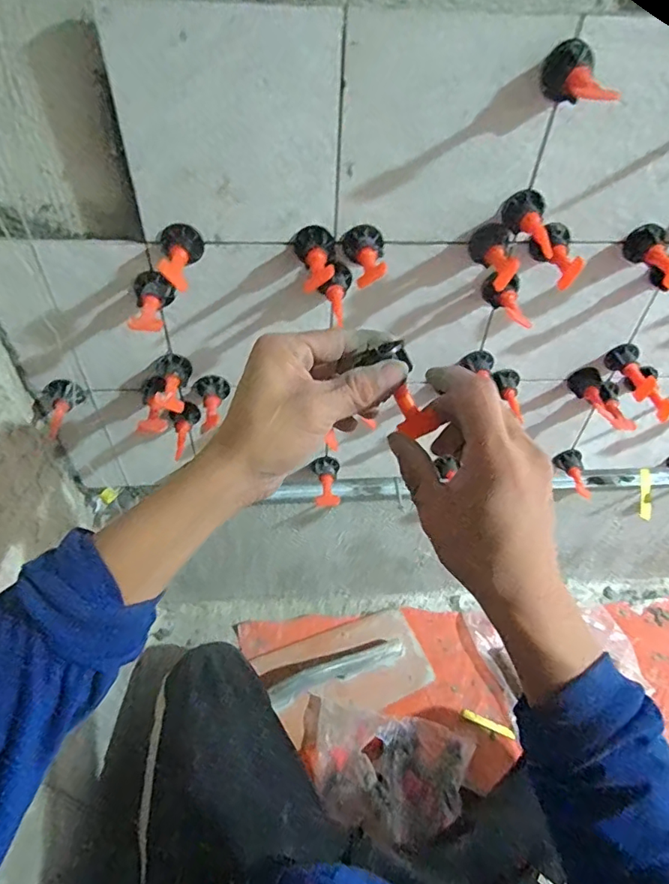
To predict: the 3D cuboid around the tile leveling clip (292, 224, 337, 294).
[{"bbox_3d":[-0.015,-0.139,0.398,0.033,0.027,0.058,-1,47,-4],"label":"tile leveling clip"}]

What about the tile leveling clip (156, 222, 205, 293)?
[{"bbox_3d":[-0.123,-0.143,0.397,0.031,0.032,0.044,10,47,6],"label":"tile leveling clip"}]

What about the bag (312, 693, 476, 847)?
[{"bbox_3d":[0.080,0.454,0.716,0.222,0.065,0.161,8,47,5],"label":"bag"}]

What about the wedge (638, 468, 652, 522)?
[{"bbox_3d":[0.398,0.067,0.663,0.013,0.016,0.065,7,76,4],"label":"wedge"}]

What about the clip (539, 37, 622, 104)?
[{"bbox_3d":[0.153,-0.228,0.327,0.035,0.033,0.053,4,47,1],"label":"clip"}]

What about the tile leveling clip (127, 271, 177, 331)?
[{"bbox_3d":[-0.147,-0.110,0.416,0.031,0.028,0.058,-5,47,-7],"label":"tile leveling clip"}]

